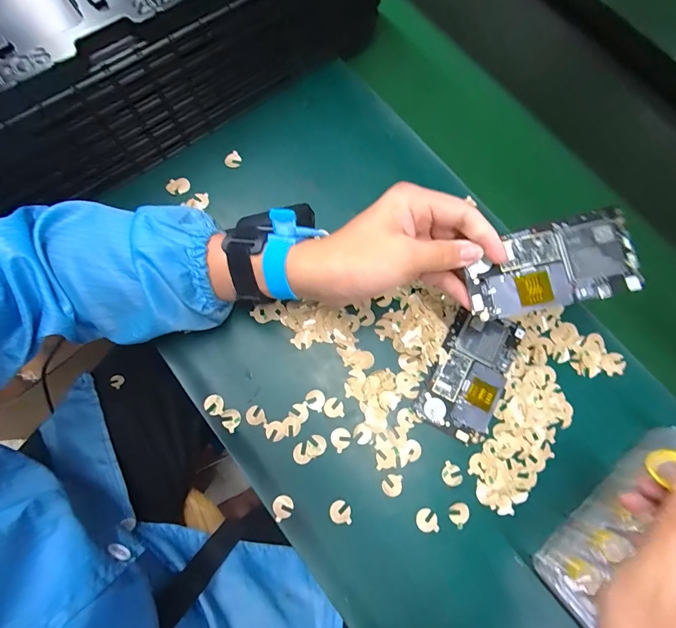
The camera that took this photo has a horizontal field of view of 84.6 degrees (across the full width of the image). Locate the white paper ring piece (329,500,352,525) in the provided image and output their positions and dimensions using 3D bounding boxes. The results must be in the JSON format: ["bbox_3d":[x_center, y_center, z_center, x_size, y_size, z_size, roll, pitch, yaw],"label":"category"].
[{"bbox_3d":[0.002,0.172,0.323,0.019,0.004,0.017,7,72,1],"label":"white paper ring piece"}]

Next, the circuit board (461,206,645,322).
[{"bbox_3d":[0.163,-0.036,0.286,0.124,0.010,0.067,-20,76,3],"label":"circuit board"}]

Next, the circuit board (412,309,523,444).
[{"bbox_3d":[0.127,0.055,0.351,0.068,0.009,0.122,29,77,6],"label":"circuit board"}]

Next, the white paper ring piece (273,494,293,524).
[{"bbox_3d":[-0.047,0.169,0.322,0.017,0.004,0.020,-15,76,-5],"label":"white paper ring piece"}]

